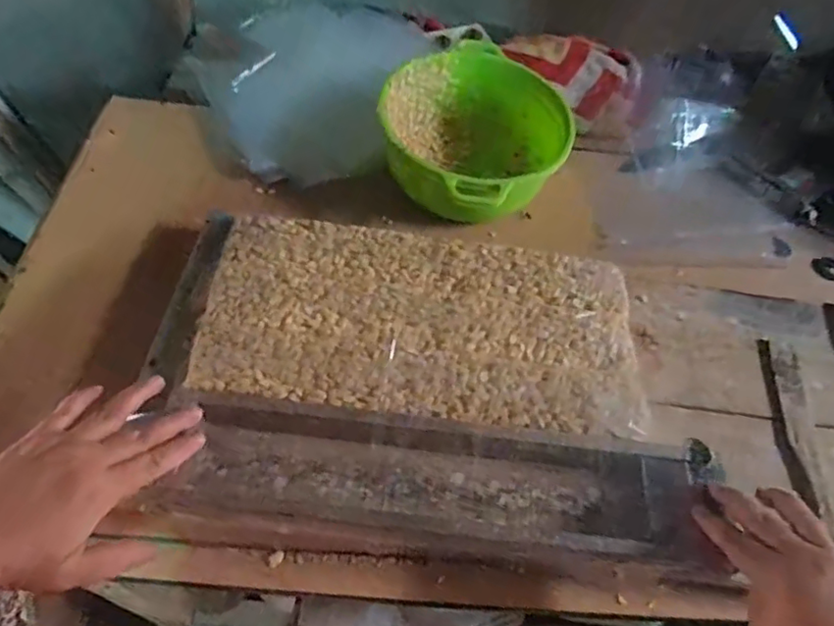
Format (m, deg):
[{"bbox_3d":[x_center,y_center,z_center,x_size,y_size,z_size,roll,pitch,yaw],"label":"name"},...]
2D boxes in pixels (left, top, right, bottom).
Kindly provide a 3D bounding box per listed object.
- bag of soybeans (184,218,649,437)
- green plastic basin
[{"bbox_3d":[0.007,0.004,0.509,0.365,0.029,0.183,4,57,1],"label":"bag of soybeans"},{"bbox_3d":[0.060,-0.186,0.667,0.202,0.118,0.193,-33,63,-21],"label":"green plastic basin"}]

